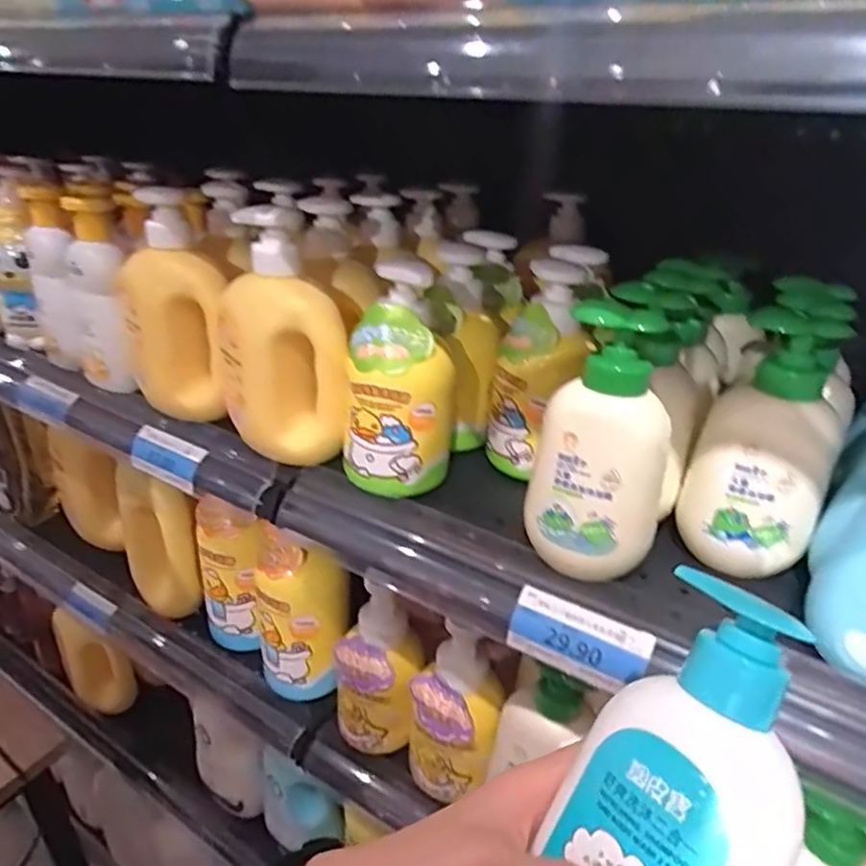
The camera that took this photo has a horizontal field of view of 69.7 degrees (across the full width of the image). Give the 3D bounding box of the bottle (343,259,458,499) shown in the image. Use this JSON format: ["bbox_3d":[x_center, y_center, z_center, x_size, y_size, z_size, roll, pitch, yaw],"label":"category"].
[{"bbox_3d":[-0.022,-0.042,0.448,0.075,0.157,0.072,4,29,2],"label":"bottle"}]

